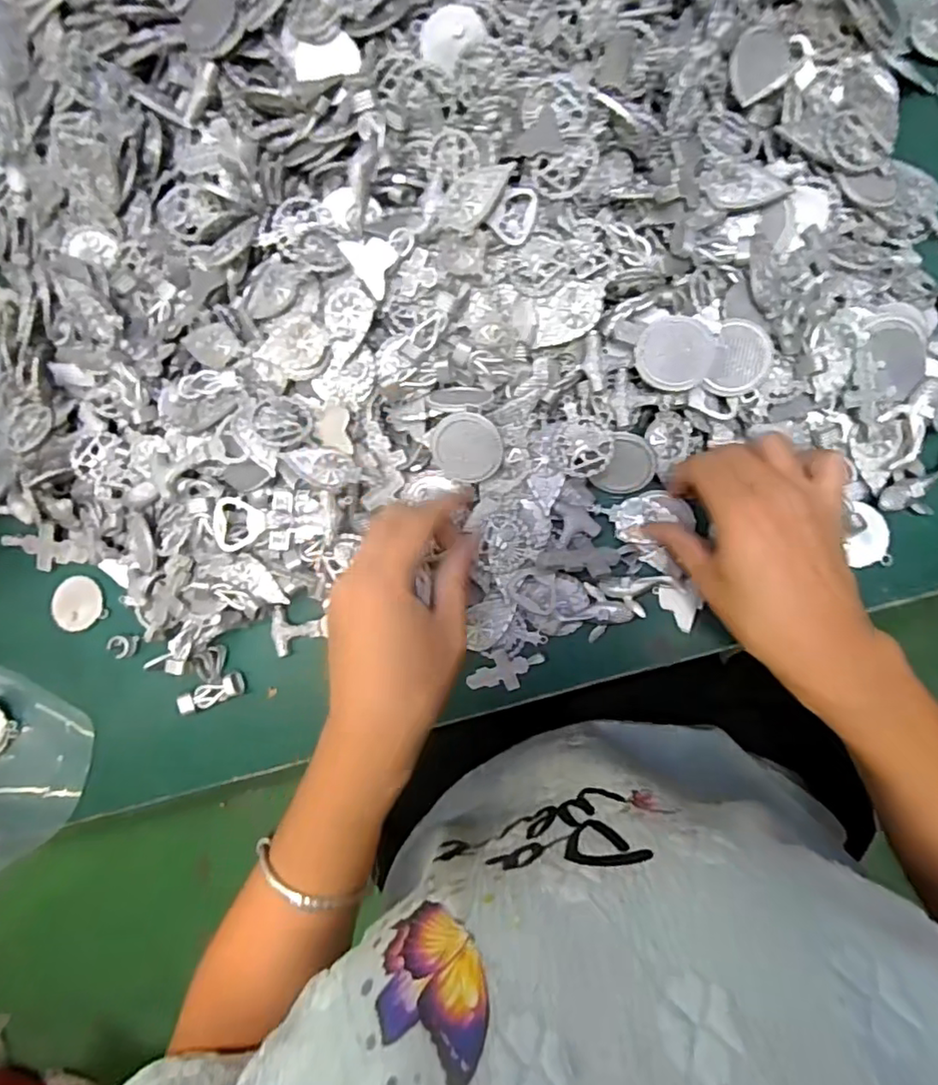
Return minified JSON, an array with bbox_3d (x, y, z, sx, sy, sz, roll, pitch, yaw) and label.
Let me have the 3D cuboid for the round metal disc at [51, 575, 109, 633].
[{"bbox_3d":[-0.271,0.042,0.420,0.037,0.006,0.037,-1,86,8],"label":"round metal disc"}]

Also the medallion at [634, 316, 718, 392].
[{"bbox_3d":[0.110,-0.101,0.323,0.039,0.004,0.038,0,90,12],"label":"medallion"}]

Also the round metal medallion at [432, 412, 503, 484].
[{"bbox_3d":[-0.001,-0.053,0.340,0.039,0.004,0.040,4,120,8],"label":"round metal medallion"}]

